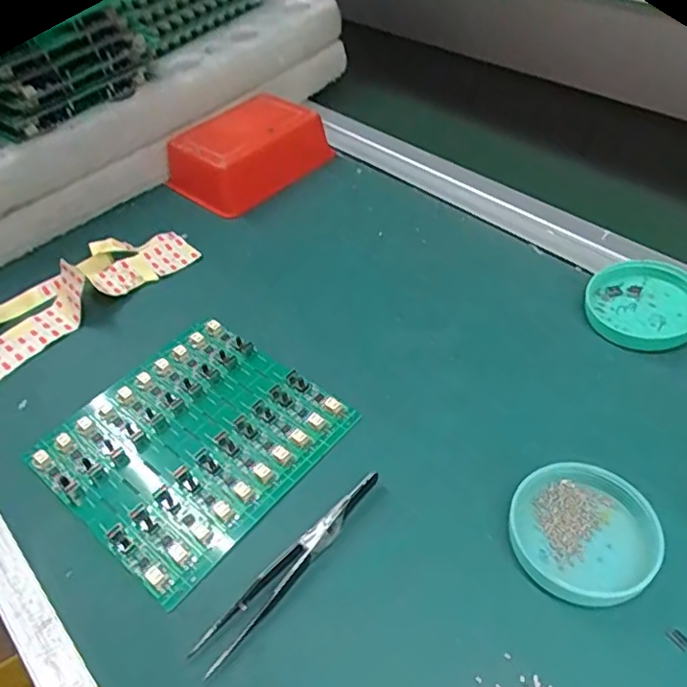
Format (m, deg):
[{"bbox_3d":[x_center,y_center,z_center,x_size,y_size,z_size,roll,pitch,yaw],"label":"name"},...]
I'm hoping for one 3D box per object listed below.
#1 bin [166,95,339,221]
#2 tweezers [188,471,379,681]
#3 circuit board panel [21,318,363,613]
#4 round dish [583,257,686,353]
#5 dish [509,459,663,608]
[{"bbox_3d":[-0.087,-0.170,0.530,0.092,0.048,0.134,31,57,32],"label":"bin"},{"bbox_3d":[-0.024,0.101,0.283,0.014,0.011,0.115,30,56,31],"label":"tweezers"},{"bbox_3d":[-0.086,0.051,0.341,0.133,0.008,0.137,29,56,30],"label":"circuit board panel"},{"bbox_3d":[0.187,-0.024,0.378,0.065,0.013,0.064,-12,55,9],"label":"round dish"},{"bbox_3d":[0.111,0.087,0.280,0.062,0.015,0.062,-4,46,4],"label":"dish"}]

